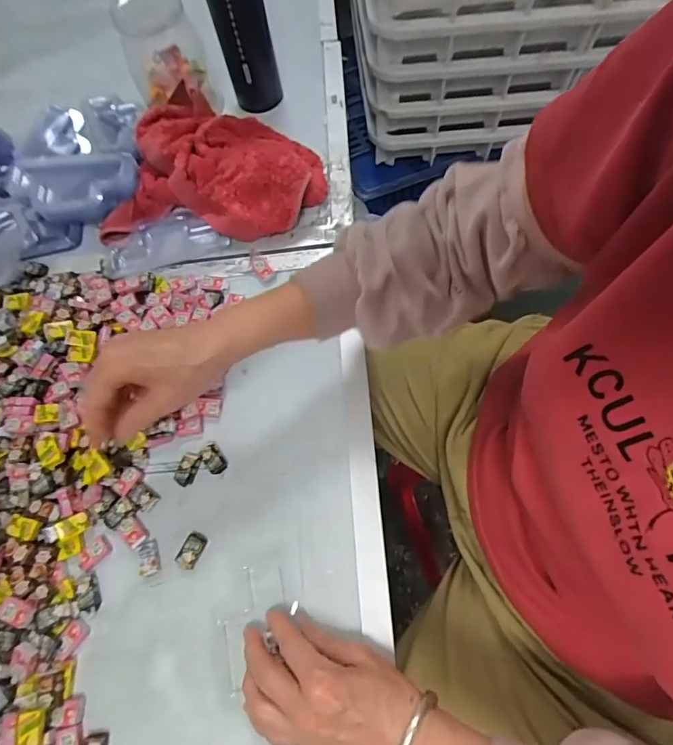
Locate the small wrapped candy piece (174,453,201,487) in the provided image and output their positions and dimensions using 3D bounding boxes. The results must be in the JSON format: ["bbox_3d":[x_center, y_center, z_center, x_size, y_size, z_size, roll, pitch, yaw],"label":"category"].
[{"bbox_3d":[-0.140,0.090,0.421,0.018,0.004,0.029,19,69,9],"label":"small wrapped candy piece"}]

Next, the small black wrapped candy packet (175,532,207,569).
[{"bbox_3d":[-0.126,0.155,0.393,0.018,0.005,0.029,23,70,10],"label":"small black wrapped candy packet"}]

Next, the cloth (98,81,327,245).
[{"bbox_3d":[-0.140,-0.245,0.526,0.245,0.059,0.173,0,66,6],"label":"cloth"}]

